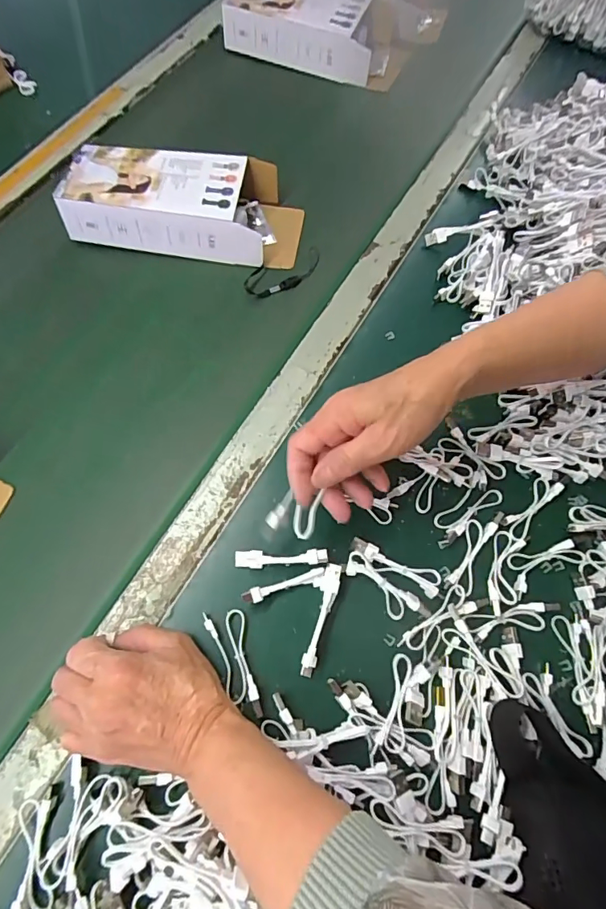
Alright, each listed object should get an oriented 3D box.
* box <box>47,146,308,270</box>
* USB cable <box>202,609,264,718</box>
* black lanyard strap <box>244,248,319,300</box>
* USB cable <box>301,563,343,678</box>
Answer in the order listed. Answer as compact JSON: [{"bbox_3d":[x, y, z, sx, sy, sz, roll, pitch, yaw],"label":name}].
[{"bbox_3d":[-0.127,-0.284,0.520,0.265,0.063,0.111,7,67,6],"label":"box"},{"bbox_3d":[-0.050,0.155,0.345,0.029,0.009,0.079,-19,67,-8],"label":"USB cable"},{"bbox_3d":[-0.022,-0.201,0.510,0.092,0.013,0.037,-21,70,-9],"label":"black lanyard strap"},{"bbox_3d":[0.014,0.127,0.354,0.013,0.018,0.083,14,66,6],"label":"USB cable"}]

